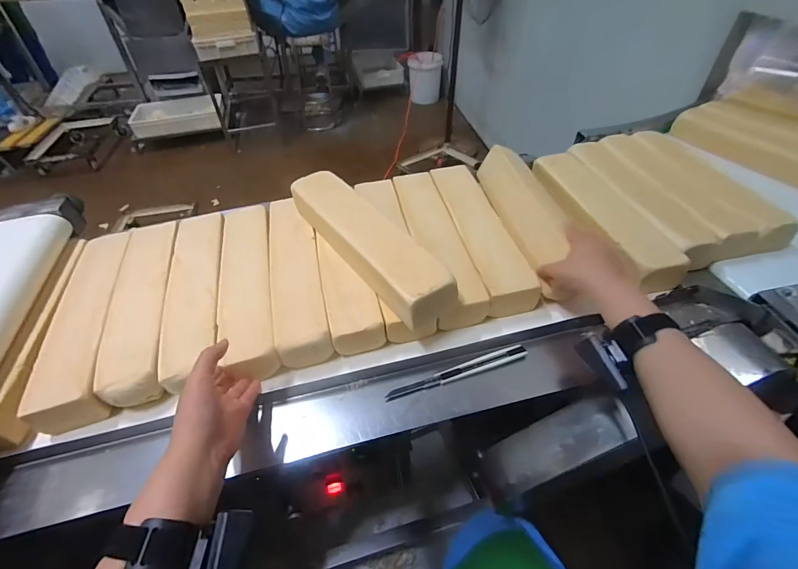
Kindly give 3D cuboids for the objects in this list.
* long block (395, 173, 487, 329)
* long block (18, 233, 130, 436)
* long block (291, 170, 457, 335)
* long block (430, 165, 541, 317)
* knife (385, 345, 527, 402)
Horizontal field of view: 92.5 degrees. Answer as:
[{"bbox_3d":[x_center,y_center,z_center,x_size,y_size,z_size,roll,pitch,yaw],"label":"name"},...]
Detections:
[{"bbox_3d":[0.060,-0.080,0.665,0.081,0.052,0.352,-11,46,-6],"label":"long block"},{"bbox_3d":[-0.467,0.050,0.580,0.085,0.055,0.356,-16,47,-11],"label":"long block"},{"bbox_3d":[-0.052,-0.069,0.586,0.077,0.064,0.344,-29,51,-22],"label":"long block"},{"bbox_3d":[0.137,-0.098,0.671,0.080,0.050,0.354,-10,46,-6],"label":"long block"},{"bbox_3d":[0.077,0.116,0.502,0.193,0.014,0.017,-16,47,-11],"label":"knife"}]

